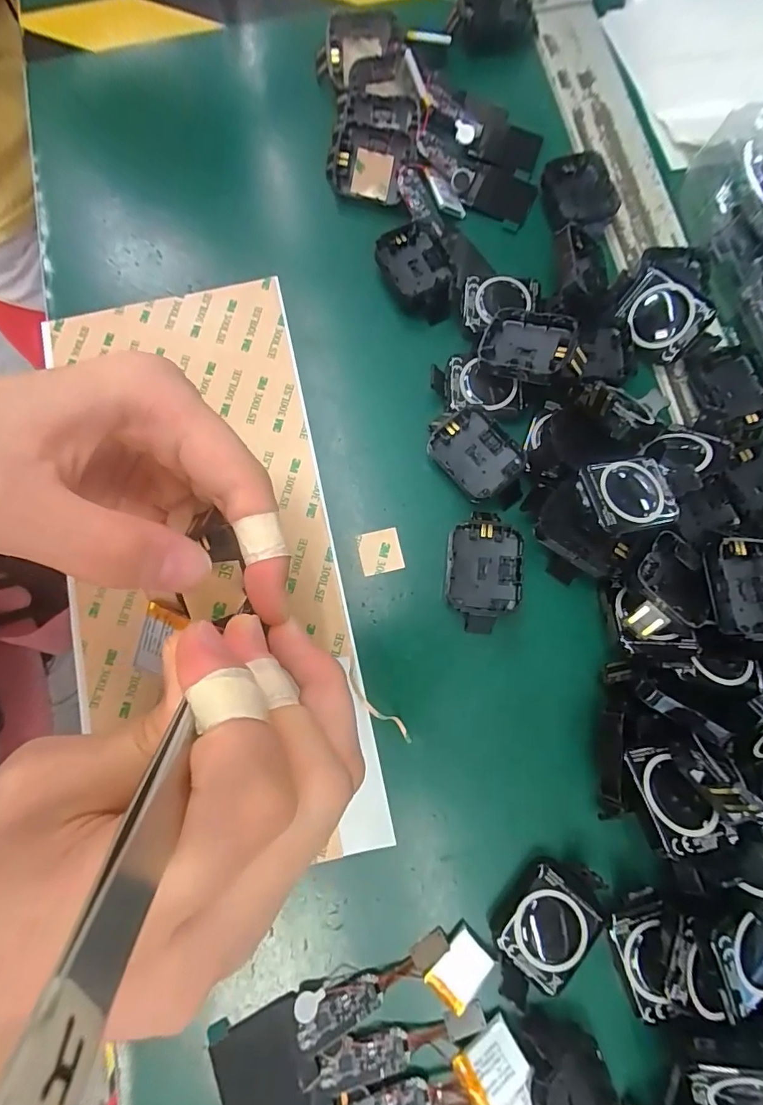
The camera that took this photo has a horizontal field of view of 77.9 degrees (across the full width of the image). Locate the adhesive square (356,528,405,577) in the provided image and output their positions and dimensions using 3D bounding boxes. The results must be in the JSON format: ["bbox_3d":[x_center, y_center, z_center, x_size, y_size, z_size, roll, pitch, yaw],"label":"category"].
[{"bbox_3d":[-0.001,0.000,0.223,0.019,0.004,0.020,-13,83,3],"label":"adhesive square"}]

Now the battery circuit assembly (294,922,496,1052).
[{"bbox_3d":[0.005,0.172,0.186,0.076,0.010,0.024,-18,78,-2],"label":"battery circuit assembly"}]

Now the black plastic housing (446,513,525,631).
[{"bbox_3d":[0.046,0.010,0.214,0.033,0.014,0.051,4,78,2],"label":"black plastic housing"}]

